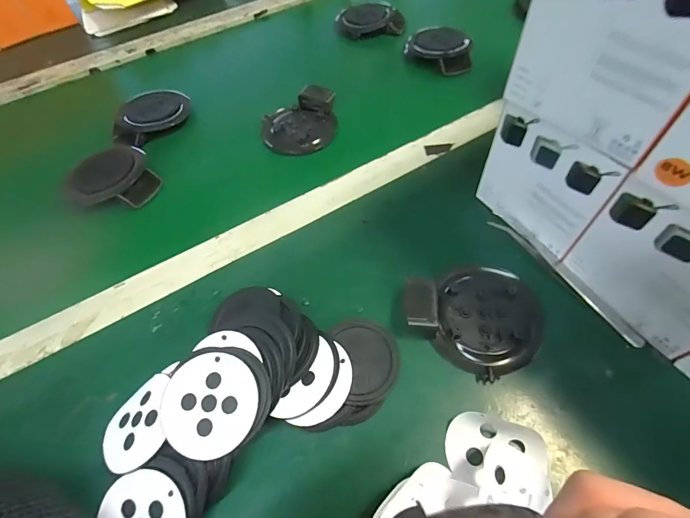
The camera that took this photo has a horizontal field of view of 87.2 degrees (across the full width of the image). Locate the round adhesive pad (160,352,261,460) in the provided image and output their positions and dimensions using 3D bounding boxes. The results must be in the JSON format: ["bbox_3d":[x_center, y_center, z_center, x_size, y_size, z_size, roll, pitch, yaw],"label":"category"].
[{"bbox_3d":[-0.086,0.092,0.231,0.062,0.004,0.059,-2,67,4],"label":"round adhesive pad"}]

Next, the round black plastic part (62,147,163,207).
[{"bbox_3d":[-0.256,-0.081,0.407,0.085,0.044,0.084,-3,56,4],"label":"round black plastic part"}]

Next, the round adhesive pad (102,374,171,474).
[{"bbox_3d":[-0.141,0.111,0.243,0.050,0.006,0.057,-33,48,3],"label":"round adhesive pad"}]

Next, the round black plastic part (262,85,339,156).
[{"bbox_3d":[-0.056,-0.172,0.446,0.089,0.031,0.088,-3,56,4],"label":"round black plastic part"}]

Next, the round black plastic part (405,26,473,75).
[{"bbox_3d":[0.133,-0.298,0.505,0.087,0.018,0.105,9,58,11],"label":"round black plastic part"}]

